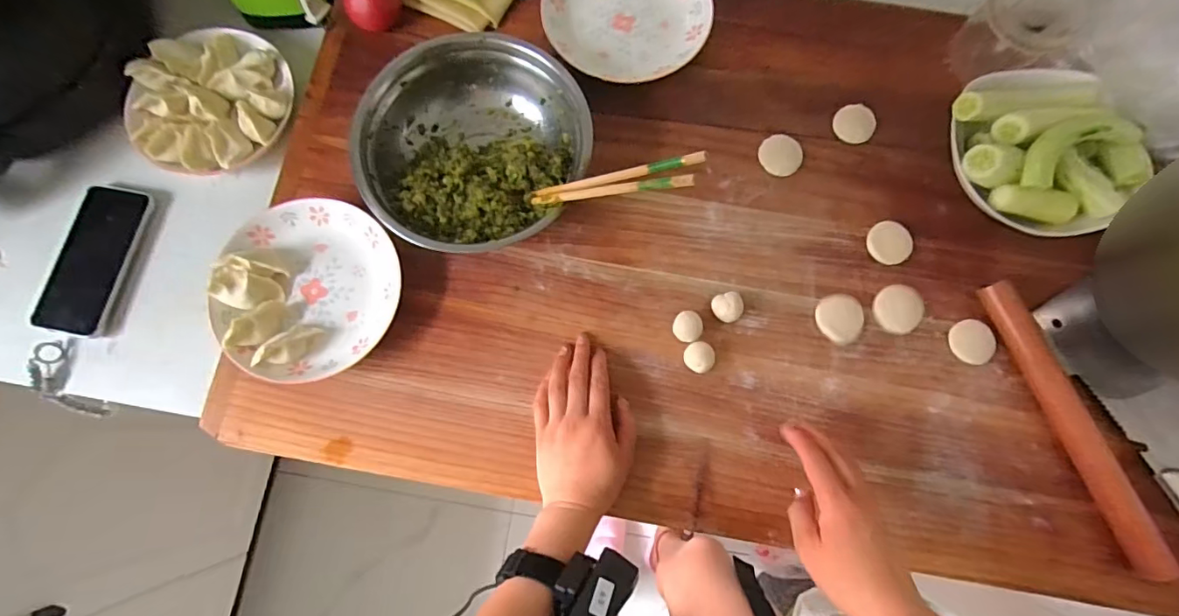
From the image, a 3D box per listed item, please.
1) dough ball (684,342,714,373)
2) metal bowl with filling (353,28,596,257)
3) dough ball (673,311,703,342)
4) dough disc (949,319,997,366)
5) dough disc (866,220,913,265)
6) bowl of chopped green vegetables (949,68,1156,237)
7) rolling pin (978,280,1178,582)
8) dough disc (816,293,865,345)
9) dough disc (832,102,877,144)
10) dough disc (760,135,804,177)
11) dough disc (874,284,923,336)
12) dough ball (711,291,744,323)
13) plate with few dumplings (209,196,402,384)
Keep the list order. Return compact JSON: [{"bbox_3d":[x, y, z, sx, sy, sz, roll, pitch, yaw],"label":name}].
[{"bbox_3d":[0.105,0.048,0.488,0.029,0.016,0.029,0,79,0],"label":"dough ball"},{"bbox_3d":[-0.115,-0.160,0.503,0.213,0.063,0.215,0,79,0],"label":"metal bowl with filling"},{"bbox_3d":[0.096,0.019,0.496,0.028,0.014,0.029,0,79,0],"label":"dough ball"},{"bbox_3d":[0.377,0.034,0.499,0.040,0.012,0.043,0,79,0],"label":"dough disc"},{"bbox_3d":[0.307,-0.067,0.519,0.043,0.010,0.044,0,79,0],"label":"dough disc"},{"bbox_3d":[0.431,-0.148,0.495,0.155,0.085,0.143,0,79,0],"label":"bowl of chopped green vegetables"},{"bbox_3d":[0.451,0.106,0.476,0.030,0.024,0.280,-20,80,-4],"label":"rolling pin"},{"bbox_3d":[0.248,0.011,0.503,0.044,0.005,0.047,0,79,0],"label":"dough disc"},{"bbox_3d":[0.284,-0.198,0.544,0.039,0.010,0.042,0,79,0],"label":"dough disc"},{"bbox_3d":[0.203,-0.161,0.536,0.045,0.011,0.044,0,79,0],"label":"dough disc"},{"bbox_3d":[0.308,0.001,0.505,0.045,0.010,0.048,0,79,0],"label":"dough disc"},{"bbox_3d":[0.134,-0.001,0.497,0.027,0.023,0.029,0,79,0],"label":"dough ball"},{"bbox_3d":[-0.268,-0.020,0.485,0.154,0.044,0.173,6,79,1],"label":"plate with few dumplings"}]

